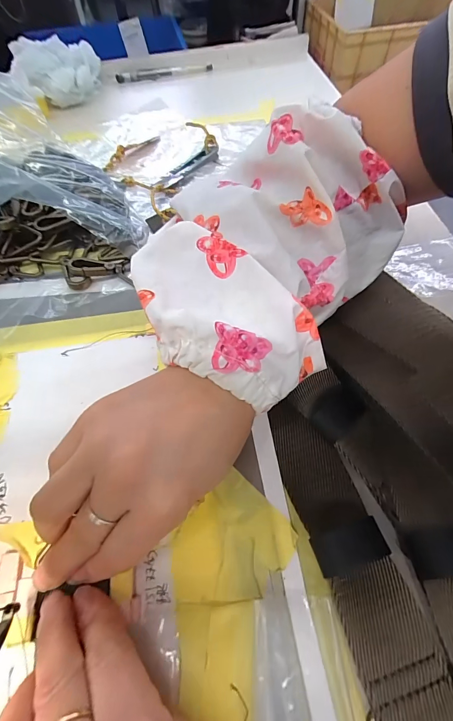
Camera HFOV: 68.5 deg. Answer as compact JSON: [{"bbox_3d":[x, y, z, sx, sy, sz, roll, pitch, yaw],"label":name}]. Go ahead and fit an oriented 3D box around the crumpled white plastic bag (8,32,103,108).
[{"bbox_3d":[-0.225,-0.388,0.453,0.109,0.059,0.085,-16,58,-8],"label":"crumpled white plastic bag"}]

